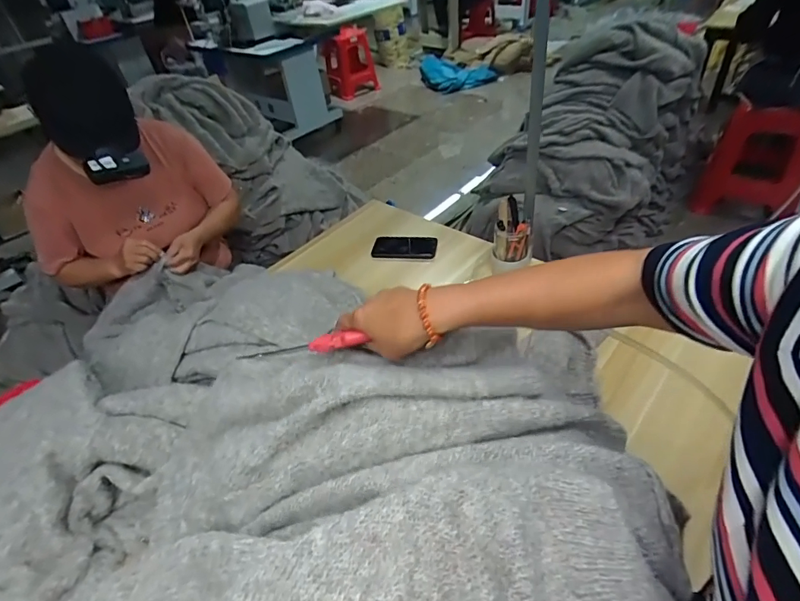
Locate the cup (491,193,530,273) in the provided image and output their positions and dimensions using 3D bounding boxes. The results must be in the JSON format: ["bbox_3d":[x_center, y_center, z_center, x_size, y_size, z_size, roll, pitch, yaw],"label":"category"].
[{"bbox_3d":[0.240,-0.137,0.936,0.081,0.128,0.068,8,45,17],"label":"cup"}]

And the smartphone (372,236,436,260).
[{"bbox_3d":[0.011,-0.132,1.086,0.156,0.015,0.080,2,48,9],"label":"smartphone"}]

